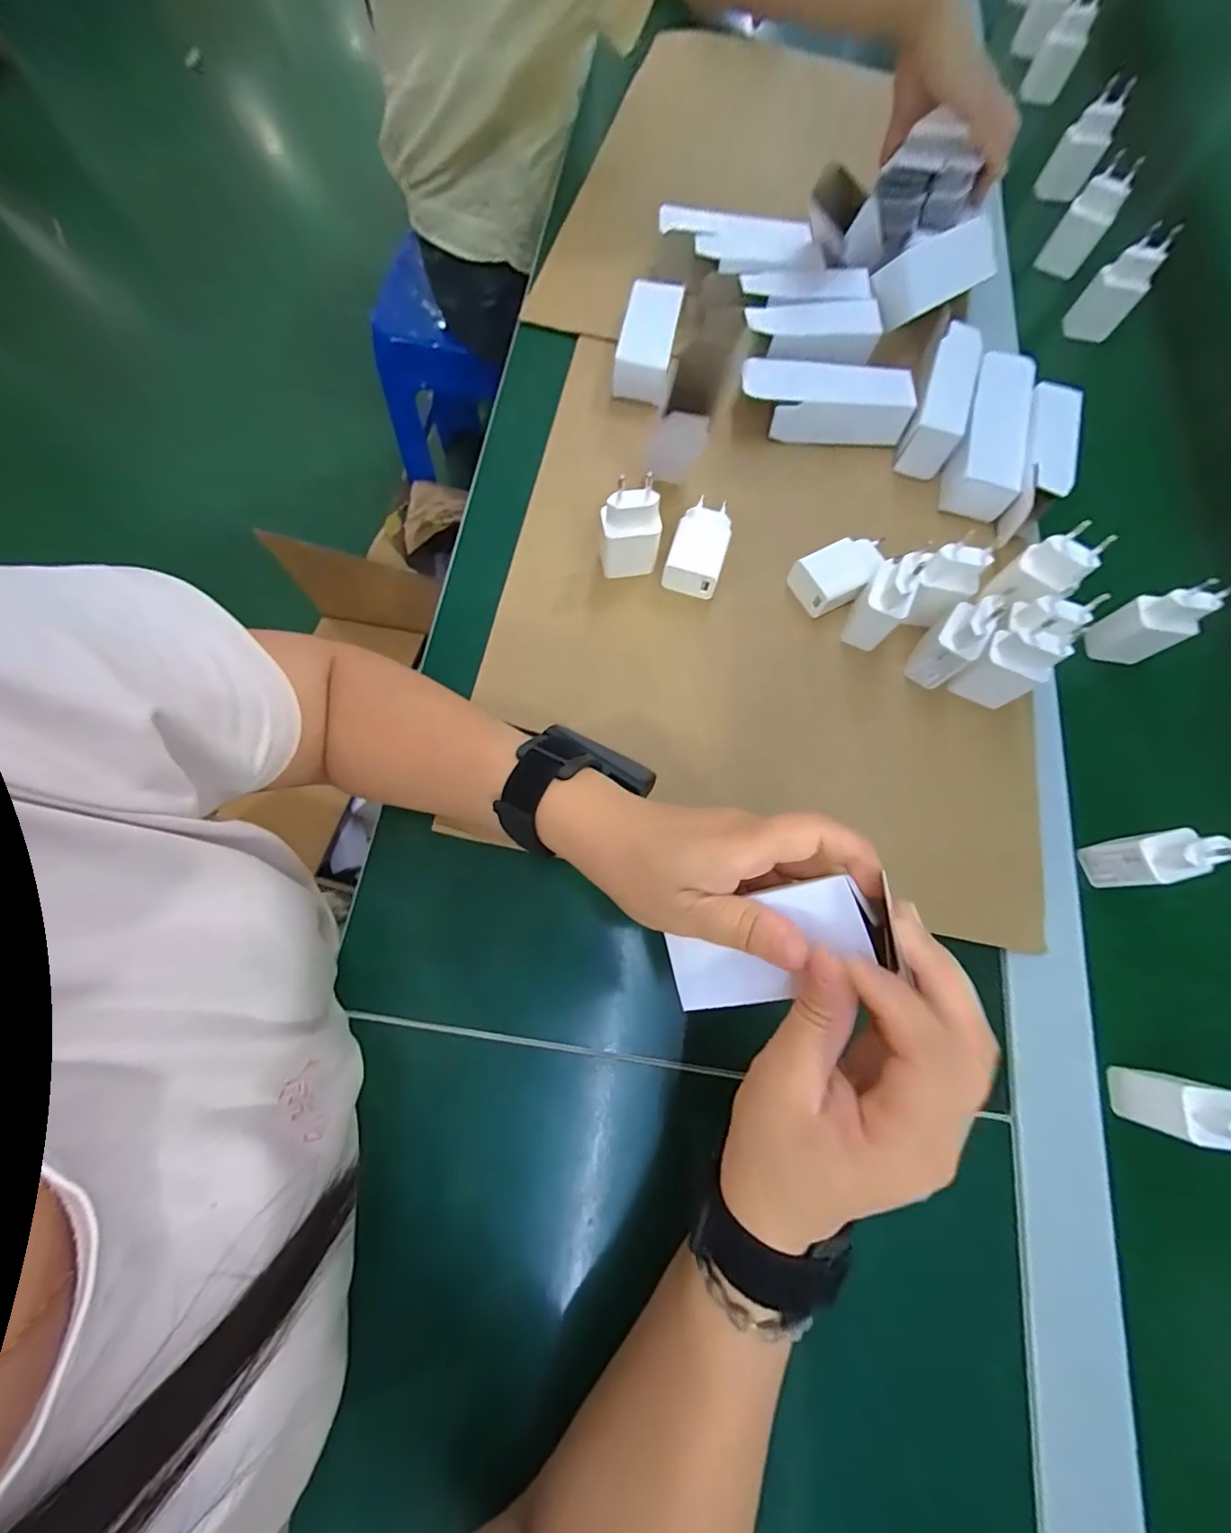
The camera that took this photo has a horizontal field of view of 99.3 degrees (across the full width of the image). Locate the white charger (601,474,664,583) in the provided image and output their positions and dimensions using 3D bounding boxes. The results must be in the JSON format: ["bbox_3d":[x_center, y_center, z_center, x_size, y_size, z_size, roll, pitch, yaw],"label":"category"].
[{"bbox_3d":[0.010,-0.164,0.361,0.039,0.072,0.021,-4,73,-4],"label":"white charger"}]

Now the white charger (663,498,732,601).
[{"bbox_3d":[0.062,-0.164,0.388,0.039,0.030,0.071,16,73,2],"label":"white charger"}]

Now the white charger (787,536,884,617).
[{"bbox_3d":[0.163,-0.140,0.385,0.067,0.026,0.038,-26,76,-10],"label":"white charger"}]

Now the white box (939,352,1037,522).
[{"bbox_3d":[0.296,-0.267,0.415,0.048,0.034,0.137,18,73,3],"label":"white box"}]

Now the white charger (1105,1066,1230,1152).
[{"bbox_3d":[0.314,0.187,0.282,0.034,0.070,0.030,7,73,-1],"label":"white charger"}]

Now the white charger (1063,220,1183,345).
[{"bbox_3d":[0.456,-0.436,0.477,0.041,0.077,0.022,15,73,2],"label":"white charger"}]

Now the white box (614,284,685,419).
[{"bbox_3d":[0.027,-0.347,0.432,0.047,0.035,0.095,8,74,-3],"label":"white box"}]

